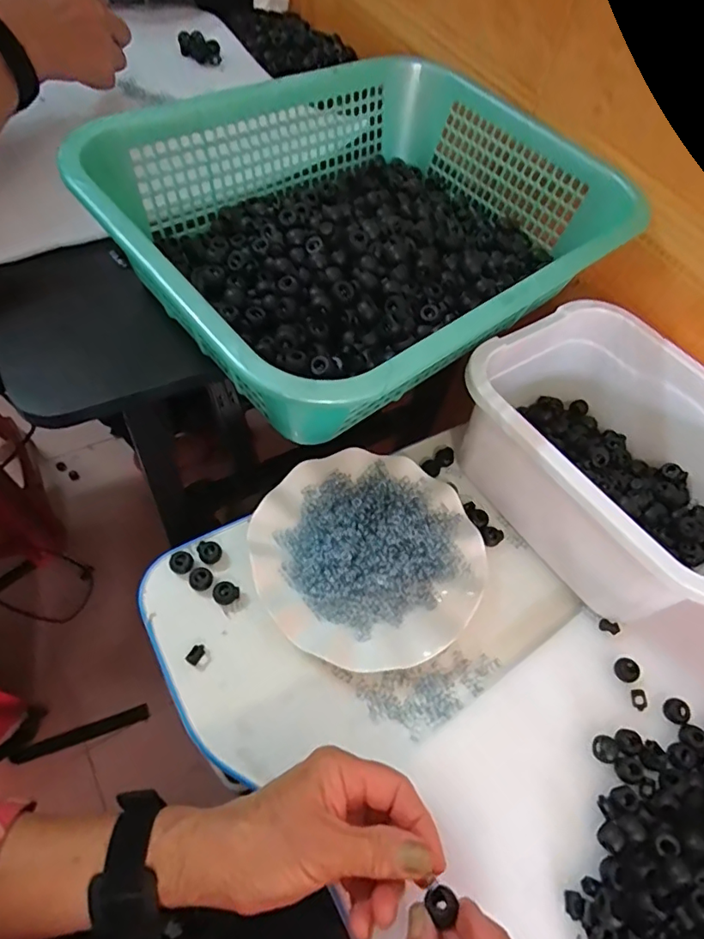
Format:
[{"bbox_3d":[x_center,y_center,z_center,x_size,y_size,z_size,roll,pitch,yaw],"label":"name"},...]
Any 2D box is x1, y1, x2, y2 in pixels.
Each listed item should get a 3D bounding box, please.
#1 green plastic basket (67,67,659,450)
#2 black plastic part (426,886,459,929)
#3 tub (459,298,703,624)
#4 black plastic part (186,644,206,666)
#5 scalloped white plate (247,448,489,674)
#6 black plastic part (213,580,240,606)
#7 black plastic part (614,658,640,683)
[{"bbox_3d":[0.017,-0.201,0.418,0.391,0.122,0.292,-34,69,-25],"label":"green plastic basket"},{"bbox_3d":[0.048,0.232,0.278,0.016,0.007,0.016,1,63,-2],"label":"black plastic part"},{"bbox_3d":[0.218,-0.006,0.443,0.193,0.113,0.252,-27,64,-22],"label":"tub"},{"bbox_3d":[-0.113,0.134,0.382,0.010,0.007,0.015,32,59,11],"label":"black plastic part"},{"bbox_3d":[0.014,0.062,0.419,0.177,0.018,0.176,1,63,-2],"label":"scalloped white plate"},{"bbox_3d":[-0.098,0.095,0.404,0.018,0.007,0.016,-29,67,-24],"label":"black plastic part"},{"bbox_3d":[0.215,0.156,0.408,0.019,0.006,0.017,10,58,-3],"label":"black plastic part"}]

